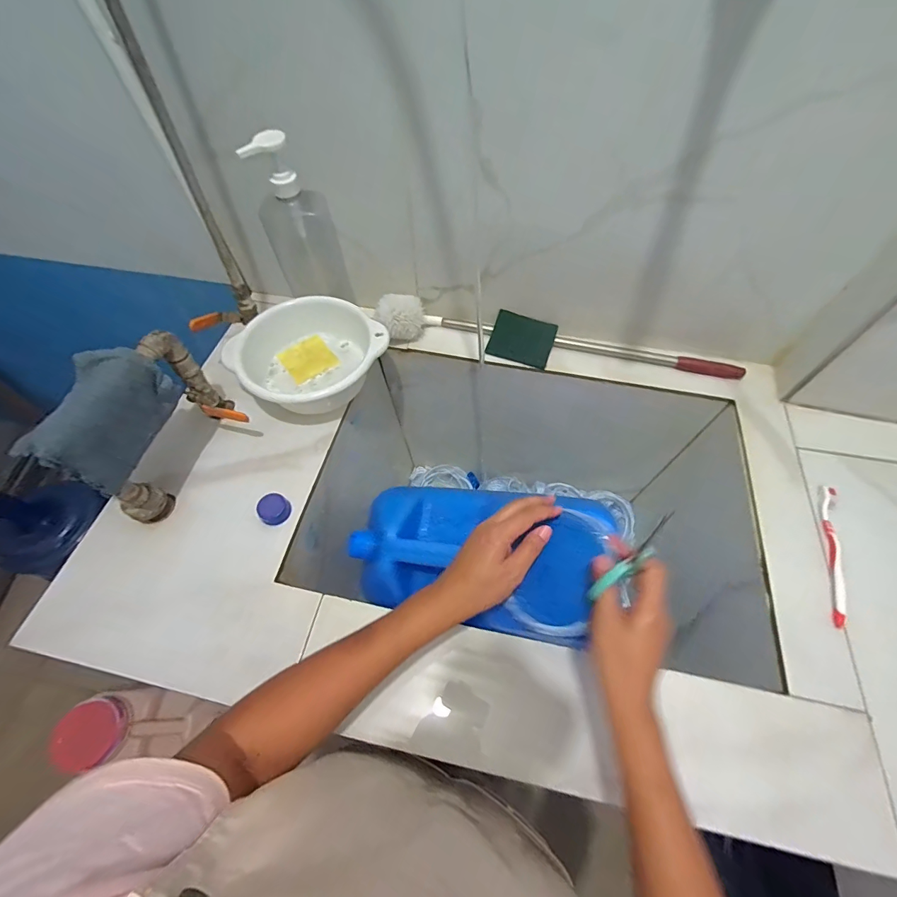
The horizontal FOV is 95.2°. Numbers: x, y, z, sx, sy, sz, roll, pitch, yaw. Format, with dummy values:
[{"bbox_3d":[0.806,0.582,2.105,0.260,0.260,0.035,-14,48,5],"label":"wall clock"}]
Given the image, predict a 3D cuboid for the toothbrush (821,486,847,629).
[{"bbox_3d":[0.476,0.127,0.507,0.019,0.010,0.182,16,61,10],"label":"toothbrush"}]

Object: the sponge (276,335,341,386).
[{"bbox_3d":[-0.224,-0.141,0.654,0.074,0.010,0.065,-36,88,-9],"label":"sponge"}]

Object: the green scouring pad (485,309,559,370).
[{"bbox_3d":[0.122,-0.181,0.681,0.101,0.006,0.077,18,88,7],"label":"green scouring pad"}]

